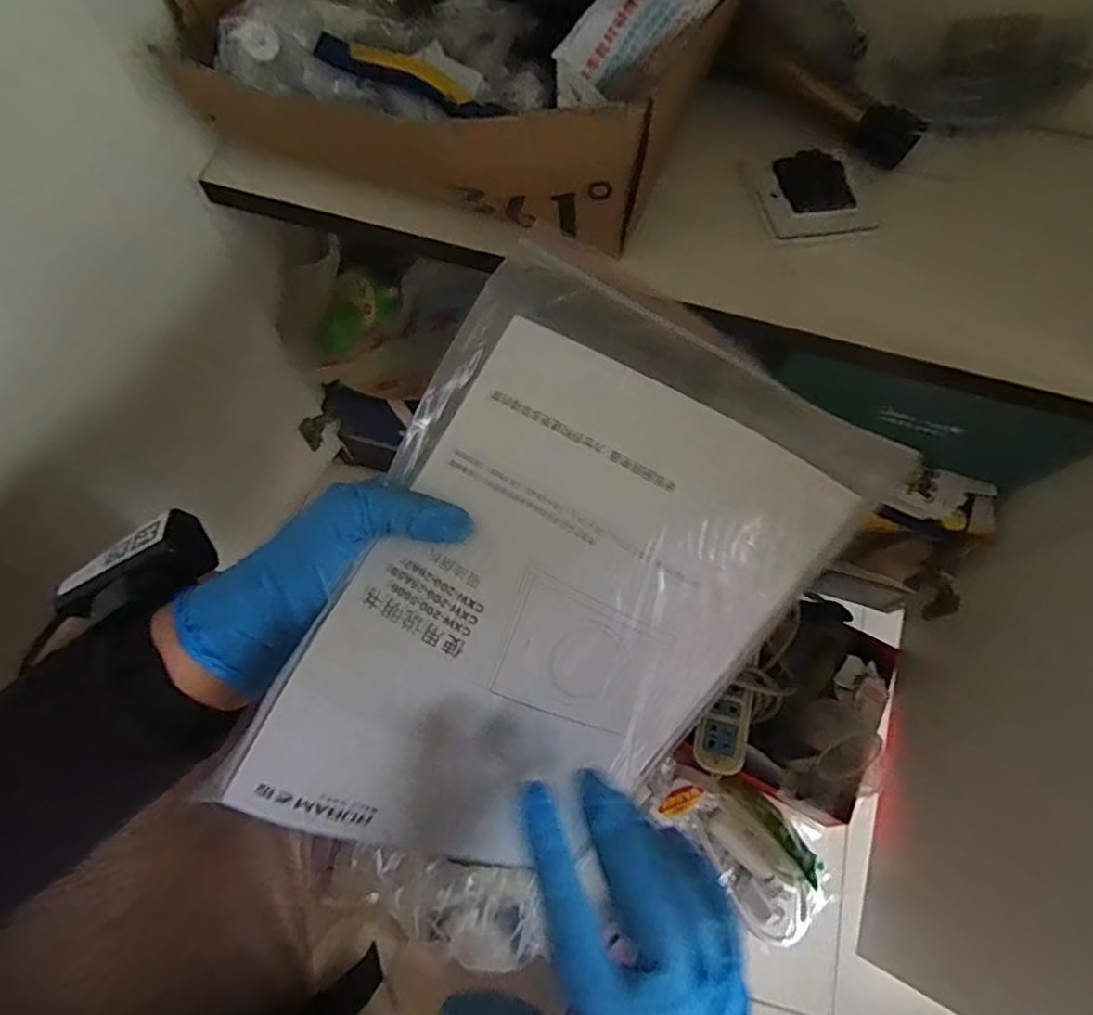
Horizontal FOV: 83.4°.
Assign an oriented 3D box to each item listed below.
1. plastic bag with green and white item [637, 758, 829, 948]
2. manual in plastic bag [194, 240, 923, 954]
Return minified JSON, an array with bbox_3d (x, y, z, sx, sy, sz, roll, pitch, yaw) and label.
[{"bbox_3d":[0.215,0.375,0.695,0.130,0.064,0.227,-40,75,-16],"label":"plastic bag with green and white item"},{"bbox_3d":[0.000,0.050,0.285,0.193,0.034,0.286,32,92,-3],"label":"manual in plastic bag"}]

